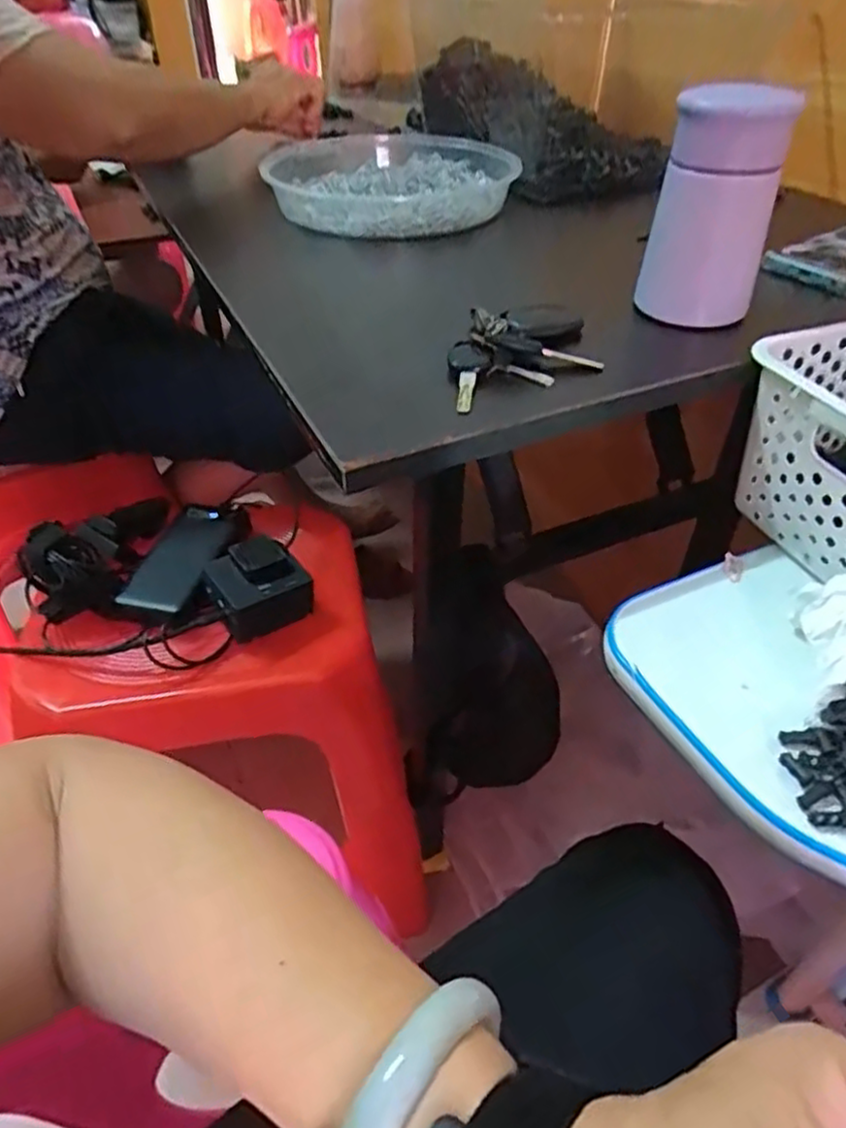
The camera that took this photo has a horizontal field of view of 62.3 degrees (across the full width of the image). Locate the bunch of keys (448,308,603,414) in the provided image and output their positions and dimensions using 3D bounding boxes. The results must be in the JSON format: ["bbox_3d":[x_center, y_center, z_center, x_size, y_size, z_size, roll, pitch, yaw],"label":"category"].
[{"bbox_3d":[0.060,-0.125,0.417,0.085,0.022,0.102,2,42,2],"label":"bunch of keys"}]

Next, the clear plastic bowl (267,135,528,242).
[{"bbox_3d":[-0.030,-0.370,0.674,0.235,0.046,0.211,2,42,2],"label":"clear plastic bowl"}]

